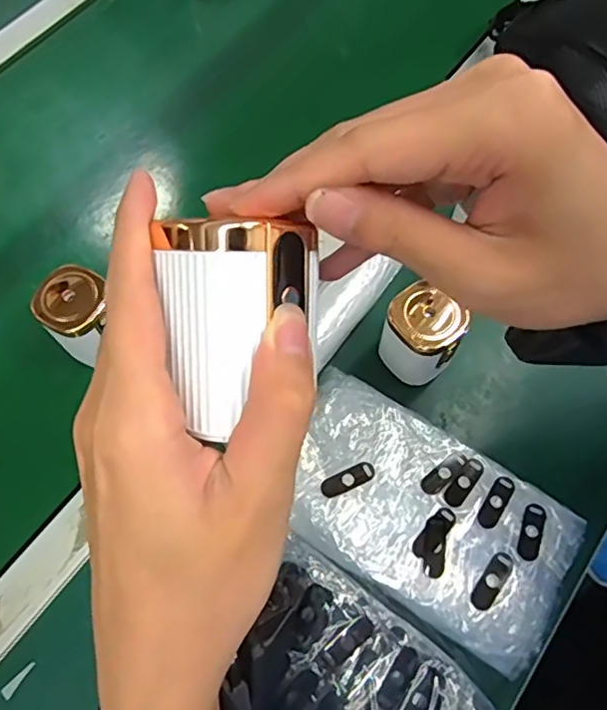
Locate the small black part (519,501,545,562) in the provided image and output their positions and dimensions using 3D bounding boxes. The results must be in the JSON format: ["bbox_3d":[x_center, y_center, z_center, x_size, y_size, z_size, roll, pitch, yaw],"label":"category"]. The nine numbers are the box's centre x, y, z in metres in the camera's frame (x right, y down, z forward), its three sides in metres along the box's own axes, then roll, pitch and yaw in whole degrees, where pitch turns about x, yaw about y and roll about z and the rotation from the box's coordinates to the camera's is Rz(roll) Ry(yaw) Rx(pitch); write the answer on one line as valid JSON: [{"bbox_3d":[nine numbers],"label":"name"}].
[{"bbox_3d":[0.161,0.124,0.406,0.016,0.005,0.040,15,66,7],"label":"small black part"}]

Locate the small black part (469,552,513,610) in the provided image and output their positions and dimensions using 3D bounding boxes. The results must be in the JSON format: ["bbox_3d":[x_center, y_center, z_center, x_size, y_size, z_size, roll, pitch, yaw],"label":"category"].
[{"bbox_3d":[0.127,0.151,0.387,0.014,0.004,0.041,35,70,15],"label":"small black part"}]

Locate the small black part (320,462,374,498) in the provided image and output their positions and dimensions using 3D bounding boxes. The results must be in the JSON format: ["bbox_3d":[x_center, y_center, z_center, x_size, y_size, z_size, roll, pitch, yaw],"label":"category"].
[{"bbox_3d":[0.032,0.090,0.418,0.040,0.004,0.014,-23,67,-10],"label":"small black part"}]

